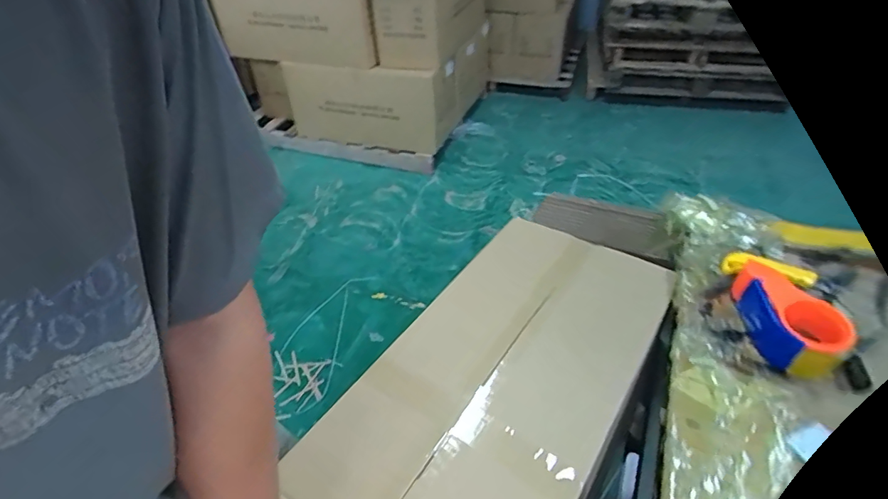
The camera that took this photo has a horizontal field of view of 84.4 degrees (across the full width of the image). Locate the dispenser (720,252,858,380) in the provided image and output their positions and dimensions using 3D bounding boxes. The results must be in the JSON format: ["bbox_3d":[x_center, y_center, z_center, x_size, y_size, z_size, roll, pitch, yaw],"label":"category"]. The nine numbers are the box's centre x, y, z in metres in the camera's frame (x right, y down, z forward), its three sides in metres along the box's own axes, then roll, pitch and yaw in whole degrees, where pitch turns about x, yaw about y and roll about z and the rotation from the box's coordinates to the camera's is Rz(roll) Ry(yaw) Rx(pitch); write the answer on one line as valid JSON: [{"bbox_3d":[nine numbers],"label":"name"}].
[{"bbox_3d":[0.475,0.075,0.685,0.127,0.071,0.195,9,41,12],"label":"dispenser"}]

